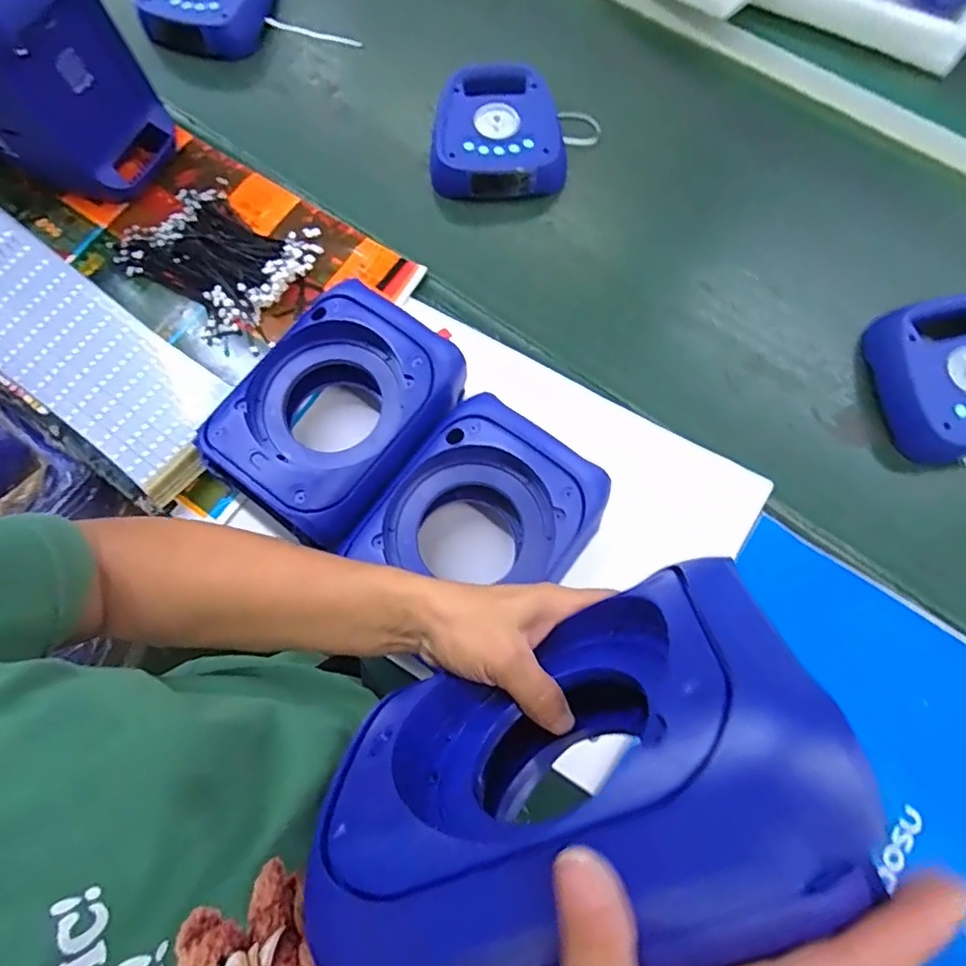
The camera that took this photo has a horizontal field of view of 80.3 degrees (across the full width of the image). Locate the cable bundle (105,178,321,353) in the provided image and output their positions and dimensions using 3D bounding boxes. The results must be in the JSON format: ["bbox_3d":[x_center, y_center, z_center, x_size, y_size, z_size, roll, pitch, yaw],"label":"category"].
[{"bbox_3d":[-0.312,-0.264,0.652,0.213,0.017,0.165,26,77,9],"label":"cable bundle"}]

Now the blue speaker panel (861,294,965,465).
[{"bbox_3d":[0.497,-0.110,0.599,0.155,0.042,0.162,-13,74,-2],"label":"blue speaker panel"}]

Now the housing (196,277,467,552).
[{"bbox_3d":[-0.133,-0.065,0.562,0.171,0.087,0.226,37,78,11],"label":"housing"}]

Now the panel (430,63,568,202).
[{"bbox_3d":[0.015,-0.432,0.707,0.158,0.048,0.167,-5,74,0],"label":"panel"}]

